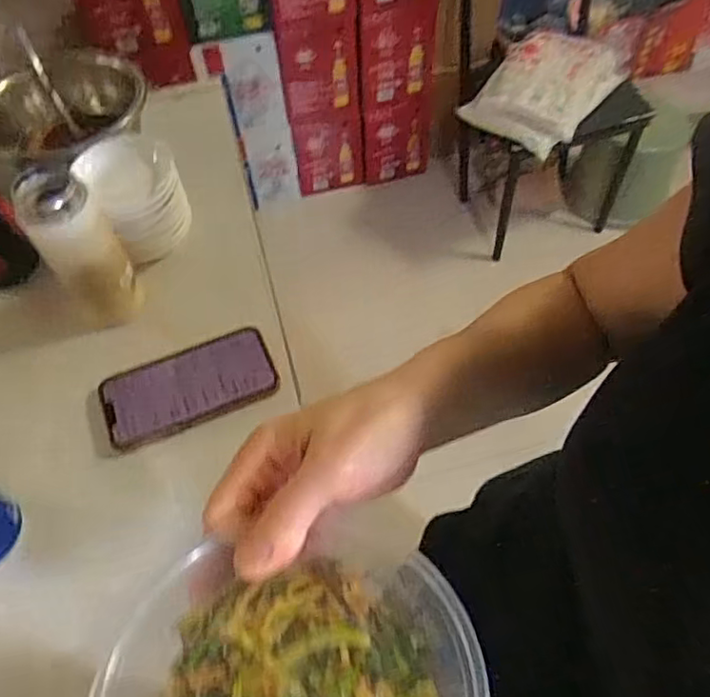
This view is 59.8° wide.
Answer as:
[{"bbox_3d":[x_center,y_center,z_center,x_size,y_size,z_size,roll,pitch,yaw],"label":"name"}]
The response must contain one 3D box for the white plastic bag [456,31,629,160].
[{"bbox_3d":[0.474,-0.658,1.541,0.273,0.089,0.368,33,64,22],"label":"white plastic bag"}]

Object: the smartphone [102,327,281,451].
[{"bbox_3d":[-0.144,0.031,0.536,0.145,0.009,0.076,-21,58,-11],"label":"smartphone"}]

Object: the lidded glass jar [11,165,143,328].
[{"bbox_3d":[-0.235,-0.083,0.534,0.060,0.145,0.055,-1,56,2],"label":"lidded glass jar"}]

